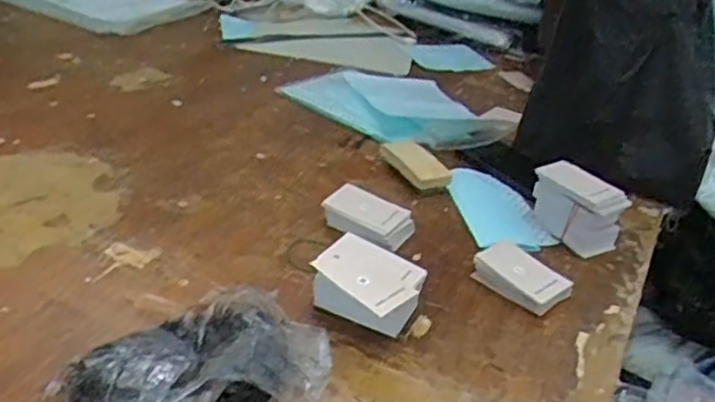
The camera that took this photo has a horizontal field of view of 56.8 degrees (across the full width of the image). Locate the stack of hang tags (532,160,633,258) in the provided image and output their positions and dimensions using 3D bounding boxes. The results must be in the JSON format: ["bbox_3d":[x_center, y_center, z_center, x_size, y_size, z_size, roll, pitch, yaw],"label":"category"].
[{"bbox_3d":[0.244,0.006,0.739,0.097,0.076,0.051,27,36,30],"label":"stack of hang tags"}]

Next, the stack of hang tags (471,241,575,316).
[{"bbox_3d":[0.162,0.074,0.655,0.063,0.022,0.087,-21,41,-39],"label":"stack of hang tags"}]

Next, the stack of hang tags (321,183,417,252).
[{"bbox_3d":[0.012,0.017,0.710,0.091,0.026,0.061,22,34,23],"label":"stack of hang tags"}]

